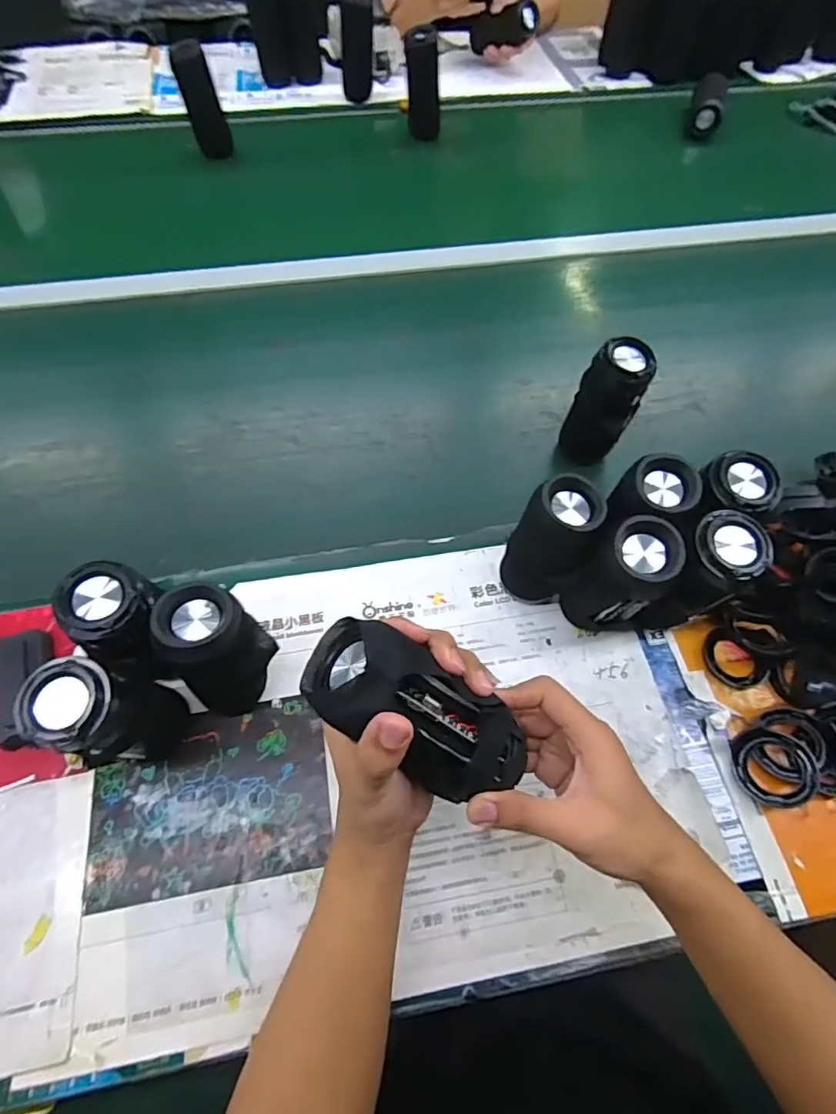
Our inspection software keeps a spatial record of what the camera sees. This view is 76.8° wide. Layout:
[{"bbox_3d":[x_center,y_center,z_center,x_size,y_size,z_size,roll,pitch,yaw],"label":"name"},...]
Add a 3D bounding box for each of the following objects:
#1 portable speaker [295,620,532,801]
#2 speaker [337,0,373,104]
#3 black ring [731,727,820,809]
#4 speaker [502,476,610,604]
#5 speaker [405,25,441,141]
[{"bbox_3d":[0.006,0.098,0.317,0.150,0.056,0.060,37,63,-14],"label":"portable speaker"},{"bbox_3d":[-0.126,-1.038,1.077,0.073,0.152,0.056,-5,62,-4],"label":"speaker"},{"bbox_3d":[0.316,0.185,0.465,0.062,0.015,0.064,-13,64,28],"label":"black ring"},{"bbox_3d":[0.121,-0.007,0.497,0.071,0.156,0.061,24,64,12],"label":"speaker"},{"bbox_3d":[0.012,-0.904,1.020,0.068,0.160,0.056,-1,62,-1],"label":"speaker"}]

